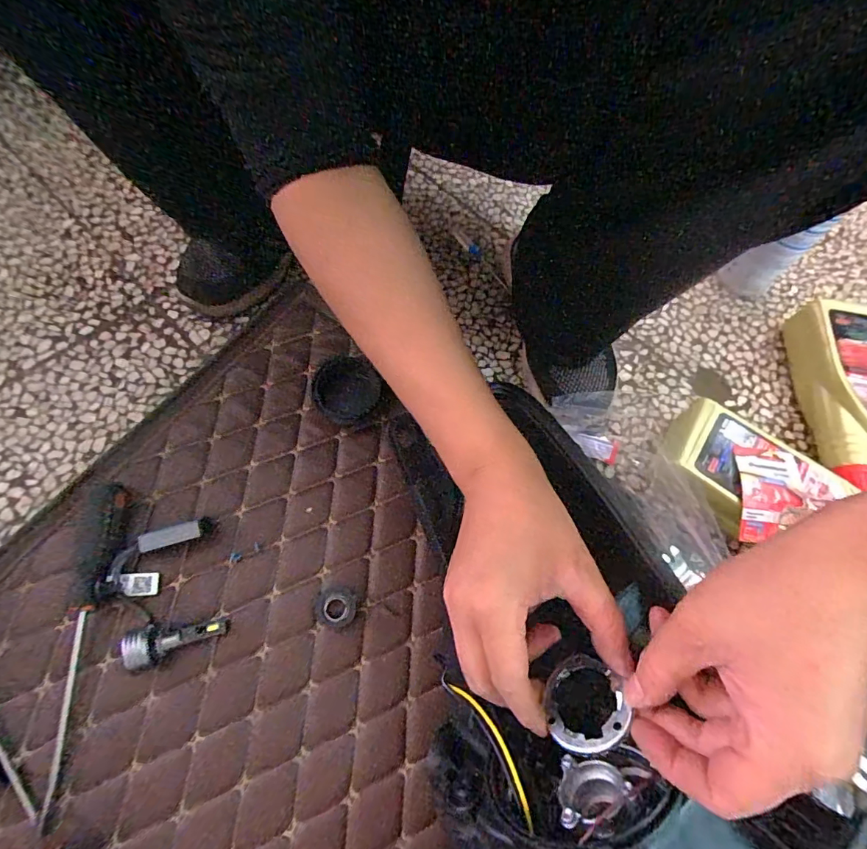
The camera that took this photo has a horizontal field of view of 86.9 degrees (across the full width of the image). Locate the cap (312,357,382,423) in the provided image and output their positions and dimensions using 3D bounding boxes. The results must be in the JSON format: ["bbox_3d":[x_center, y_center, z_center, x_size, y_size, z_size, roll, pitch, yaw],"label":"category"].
[{"bbox_3d":[-0.094,-0.039,0.488,0.067,0.011,0.073,2,66,-4],"label":"cap"}]

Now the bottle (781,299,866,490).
[{"bbox_3d":[0.481,-0.037,0.530,0.090,0.075,0.214,8,66,-1],"label":"bottle"}]

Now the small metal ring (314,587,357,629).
[{"bbox_3d":[-0.088,0.162,0.405,0.036,0.014,0.033,2,66,-4],"label":"small metal ring"}]

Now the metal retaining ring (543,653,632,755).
[{"bbox_3d":[0.084,0.156,0.257,0.047,0.051,0.008,-41,109,-13],"label":"metal retaining ring"}]

